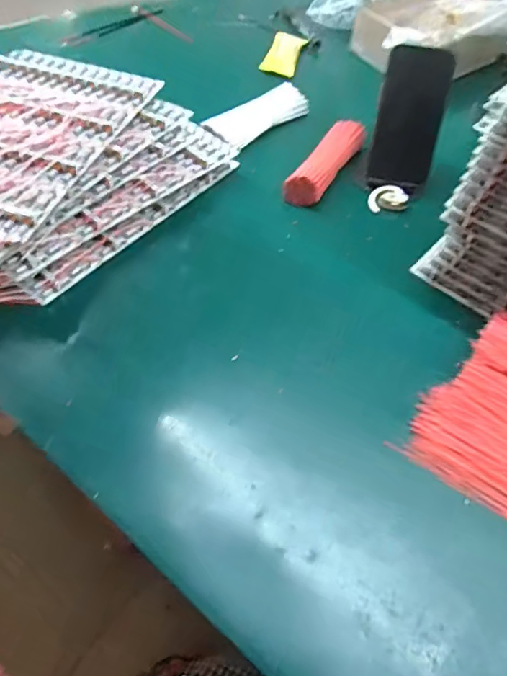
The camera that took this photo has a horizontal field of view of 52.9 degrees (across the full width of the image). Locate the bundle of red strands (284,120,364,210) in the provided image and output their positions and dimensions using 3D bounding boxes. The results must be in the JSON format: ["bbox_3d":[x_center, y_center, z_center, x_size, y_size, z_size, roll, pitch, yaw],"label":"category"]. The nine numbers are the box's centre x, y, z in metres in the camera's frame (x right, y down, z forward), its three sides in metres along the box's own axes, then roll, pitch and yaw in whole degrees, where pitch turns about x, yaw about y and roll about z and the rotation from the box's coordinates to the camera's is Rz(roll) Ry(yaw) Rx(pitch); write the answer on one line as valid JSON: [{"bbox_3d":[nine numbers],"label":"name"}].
[{"bbox_3d":[0.091,-0.218,0.631,0.045,0.033,0.156,26,58,16],"label":"bundle of red strands"}]

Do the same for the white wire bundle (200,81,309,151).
[{"bbox_3d":[0.004,-0.297,0.684,0.068,0.024,0.155,37,61,22],"label":"white wire bundle"}]

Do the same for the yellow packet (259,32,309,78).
[{"bbox_3d":[0.047,-0.436,0.785,0.049,0.017,0.106,15,55,9],"label":"yellow packet"}]

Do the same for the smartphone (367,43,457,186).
[{"bbox_3d":[0.183,-0.257,0.593,0.072,0.141,0.007,10,26,6],"label":"smartphone"}]

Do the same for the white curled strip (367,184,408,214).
[{"bbox_3d":[0.161,-0.167,0.611,0.045,0.013,0.038,0,54,-2],"label":"white curled strip"}]

